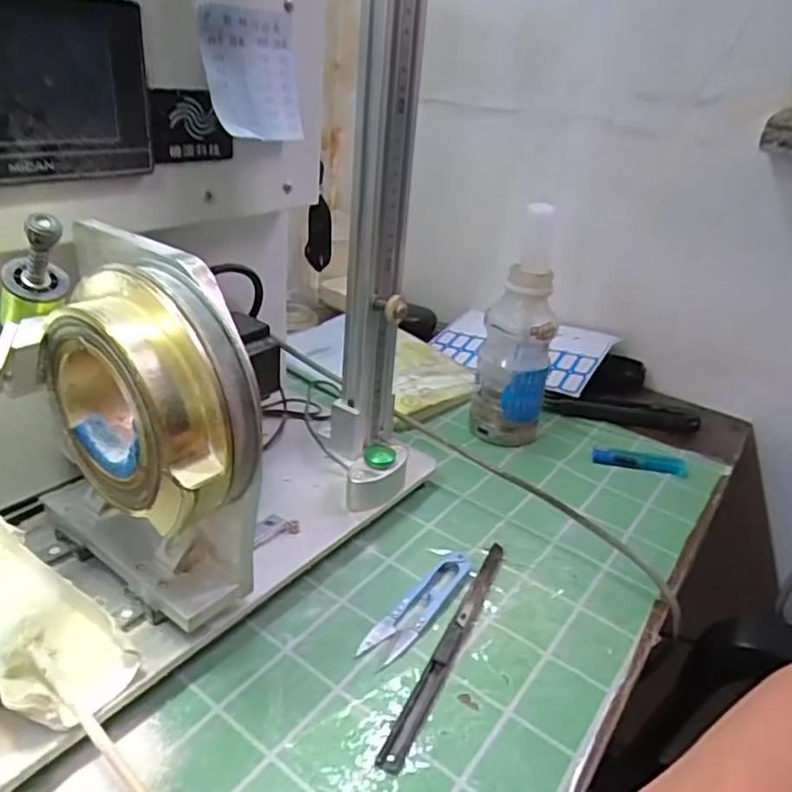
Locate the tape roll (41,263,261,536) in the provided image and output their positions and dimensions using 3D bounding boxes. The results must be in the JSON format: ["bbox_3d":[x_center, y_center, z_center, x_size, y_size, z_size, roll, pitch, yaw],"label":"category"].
[{"bbox_3d":[-0.111,-0.002,0.283,0.103,0.097,0.041,22,32,27],"label":"tape roll"}]

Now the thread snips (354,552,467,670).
[{"bbox_3d":[0.015,0.127,0.391,0.023,0.009,0.103,24,33,29],"label":"thread snips"}]

